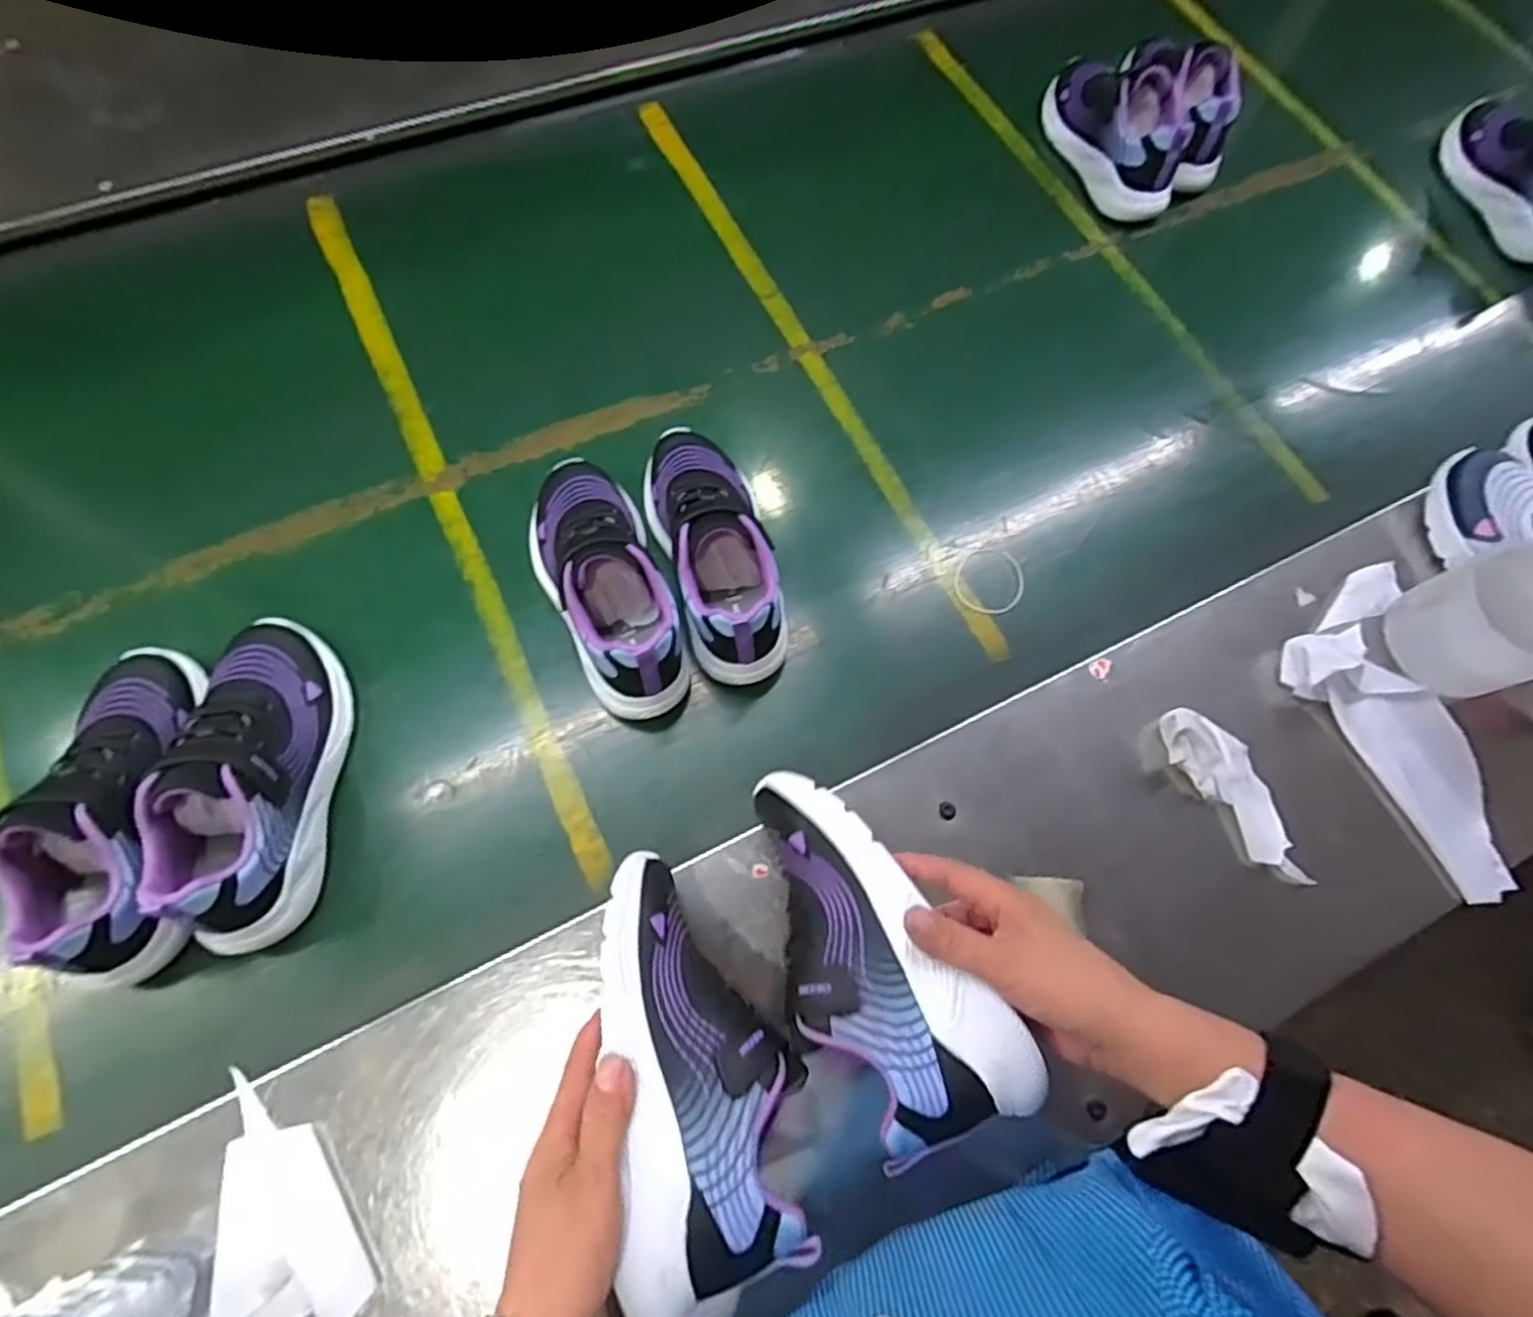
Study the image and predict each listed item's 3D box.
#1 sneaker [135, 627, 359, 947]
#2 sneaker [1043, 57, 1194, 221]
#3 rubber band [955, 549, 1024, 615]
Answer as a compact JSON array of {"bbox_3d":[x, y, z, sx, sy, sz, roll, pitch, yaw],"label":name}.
[{"bbox_3d":[-0.337,0.072,0.486,0.071,0.093,0.210,-1,69,-5],"label":"sneaker"},{"bbox_3d":[0.352,-0.542,0.763,0.068,0.109,0.189,-20,72,-11],"label":"sneaker"},{"bbox_3d":[0.188,-0.064,0.624,0.065,0.004,0.058,-23,72,-15],"label":"rubber band"}]

